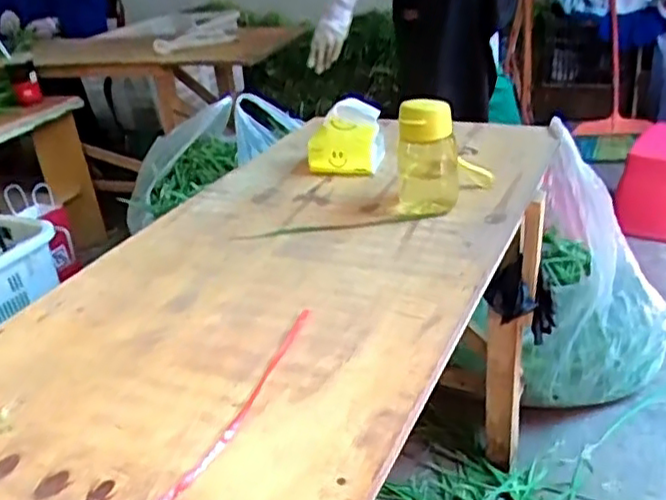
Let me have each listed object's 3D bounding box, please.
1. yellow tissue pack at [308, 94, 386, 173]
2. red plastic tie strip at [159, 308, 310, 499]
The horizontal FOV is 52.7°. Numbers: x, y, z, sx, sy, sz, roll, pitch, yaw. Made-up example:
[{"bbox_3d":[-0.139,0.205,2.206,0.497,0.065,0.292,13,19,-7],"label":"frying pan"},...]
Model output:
[{"bbox_3d":[0.016,-0.160,0.959,0.106,0.104,0.039,5,30,23],"label":"yellow tissue pack"},{"bbox_3d":[-0.088,0.138,0.528,0.035,0.006,0.323,8,31,27],"label":"red plastic tie strip"}]

